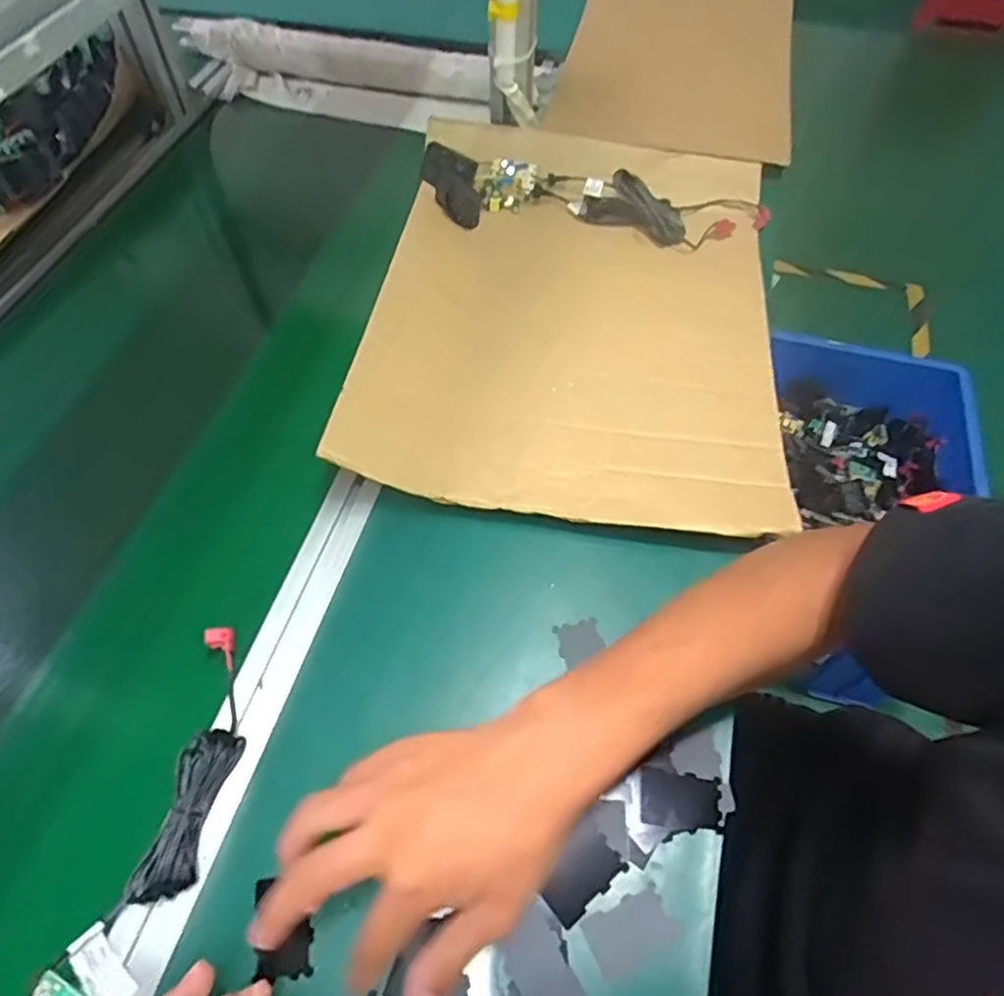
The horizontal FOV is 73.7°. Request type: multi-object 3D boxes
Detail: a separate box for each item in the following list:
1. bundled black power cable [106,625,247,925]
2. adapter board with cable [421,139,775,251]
[{"bbox_3d":[-0.195,0.170,0.434,0.042,0.017,0.171,6,59,4],"label":"bundled black power cable"},{"bbox_3d":[0.097,-0.328,0.726,0.369,0.048,0.078,9,59,5],"label":"adapter board with cable"}]

